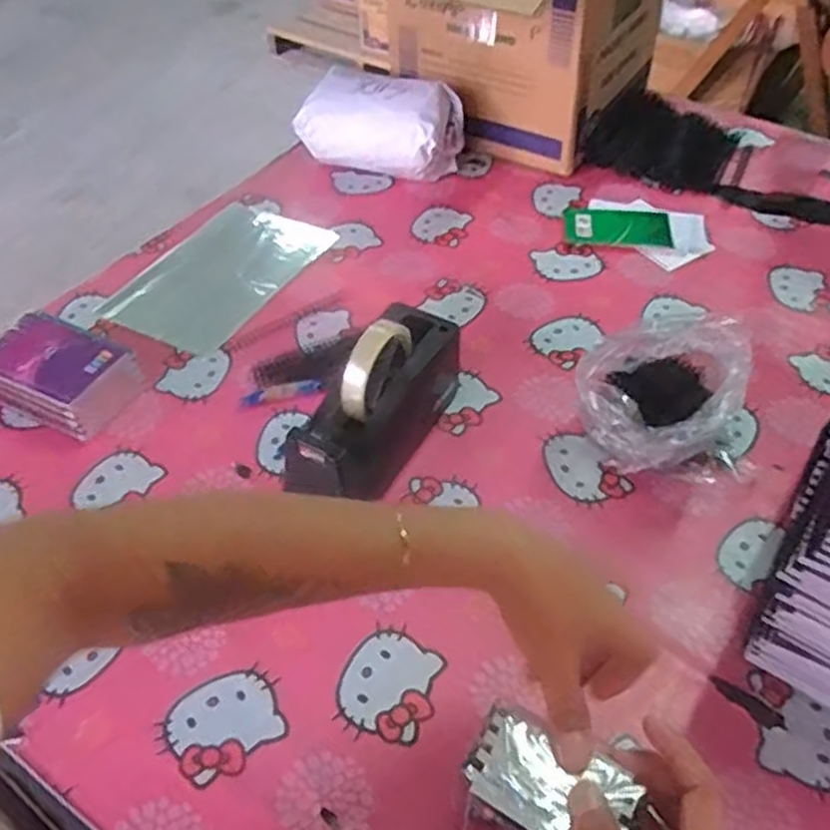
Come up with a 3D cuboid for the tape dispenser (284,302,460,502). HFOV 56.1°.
[{"bbox_3d":[-0.033,-0.001,0.693,0.075,0.117,0.213,22,52,20],"label":"tape dispenser"}]

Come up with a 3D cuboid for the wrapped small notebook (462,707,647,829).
[{"bbox_3d":[0.074,0.201,0.421,0.090,0.010,0.051,24,52,21],"label":"wrapped small notebook"}]

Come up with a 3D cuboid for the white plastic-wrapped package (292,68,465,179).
[{"bbox_3d":[-0.048,-0.379,1.040,0.219,0.114,0.089,11,49,11],"label":"white plastic-wrapped package"}]

